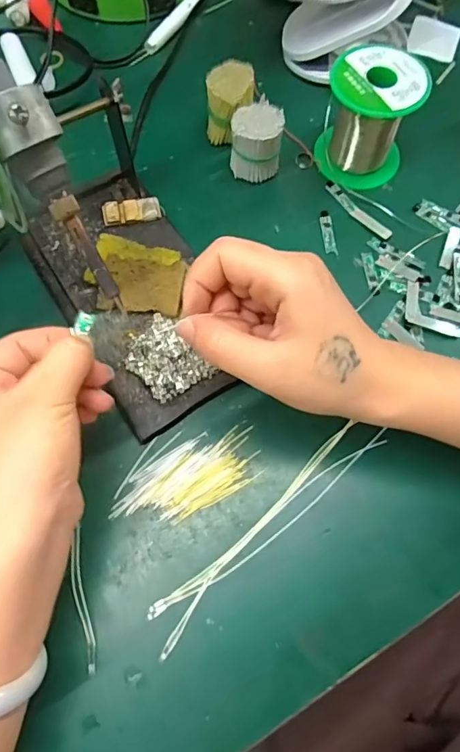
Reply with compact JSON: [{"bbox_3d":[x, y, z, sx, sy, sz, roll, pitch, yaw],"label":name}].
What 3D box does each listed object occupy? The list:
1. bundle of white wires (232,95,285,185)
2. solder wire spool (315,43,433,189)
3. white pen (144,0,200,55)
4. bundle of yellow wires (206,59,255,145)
[{"bbox_3d":[0.020,-0.174,0.363,0.036,0.048,0.034,0,69,-1],"label":"bundle of white wires"},{"bbox_3d":[0.103,-0.191,0.359,0.064,0.070,0.064,0,69,-1],"label":"solder wire spool"},{"bbox_3d":[-0.045,-0.332,0.444,0.015,0.012,0.100,28,71,10],"label":"white pen"},{"bbox_3d":[0.000,-0.210,0.377,0.035,0.048,0.039,-3,69,-2],"label":"bundle of yellow wires"}]

